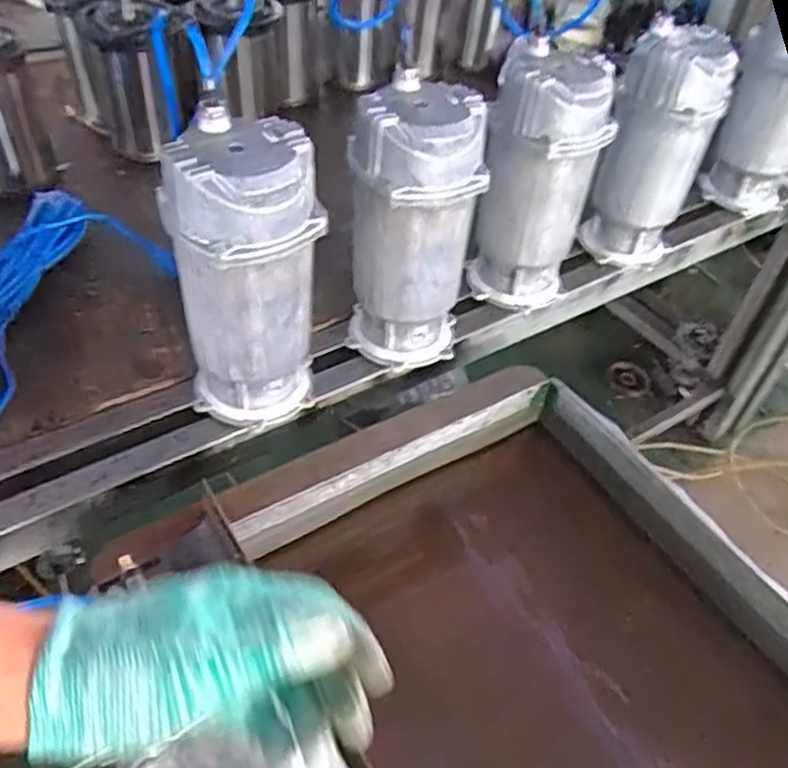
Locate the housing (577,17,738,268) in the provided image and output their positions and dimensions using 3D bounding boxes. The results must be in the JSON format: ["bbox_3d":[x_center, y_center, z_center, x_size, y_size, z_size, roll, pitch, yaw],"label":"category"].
[{"bbox_3d":[0.345,-0.310,0.988,0.126,0.296,0.109,18,46,11],"label":"housing"}]

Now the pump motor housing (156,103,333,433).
[{"bbox_3d":[-0.143,-0.095,0.711,0.121,0.293,0.115,3,45,-3],"label":"pump motor housing"}]

